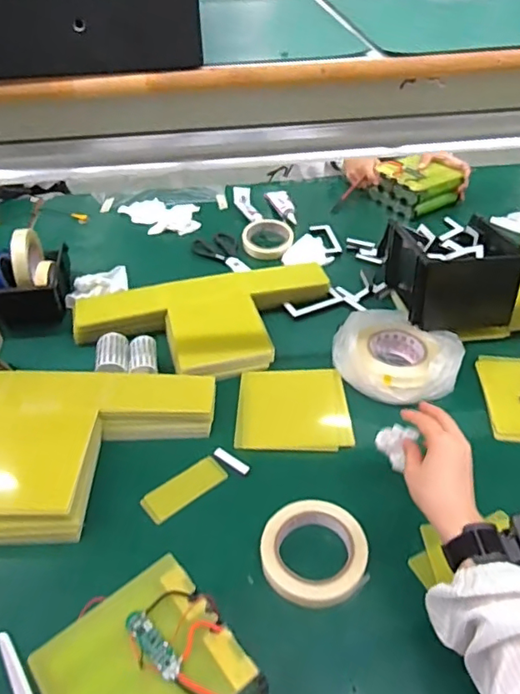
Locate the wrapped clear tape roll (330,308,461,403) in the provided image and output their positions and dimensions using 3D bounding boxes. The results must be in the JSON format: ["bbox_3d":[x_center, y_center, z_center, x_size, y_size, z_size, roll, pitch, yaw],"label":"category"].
[{"bbox_3d":[0.202,0.008,0.791,0.161,0.069,0.159,-2,43,2],"label":"wrapped clear tape roll"}]

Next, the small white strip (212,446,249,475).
[{"bbox_3d":[-0.036,0.145,0.686,0.053,0.004,0.013,25,50,28],"label":"small white strip"}]

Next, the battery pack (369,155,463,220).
[{"bbox_3d":[0.336,-0.344,1.166,0.130,0.085,0.147,-27,46,-25],"label":"battery pack"}]

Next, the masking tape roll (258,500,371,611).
[{"bbox_3d":[0.058,0.221,0.584,0.110,0.021,0.110,-2,43,2],"label":"masking tape roll"}]

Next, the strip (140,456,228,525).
[{"bbox_3d":[-0.092,0.174,0.662,0.107,0.007,0.042,-31,49,-26],"label":"strip"}]

